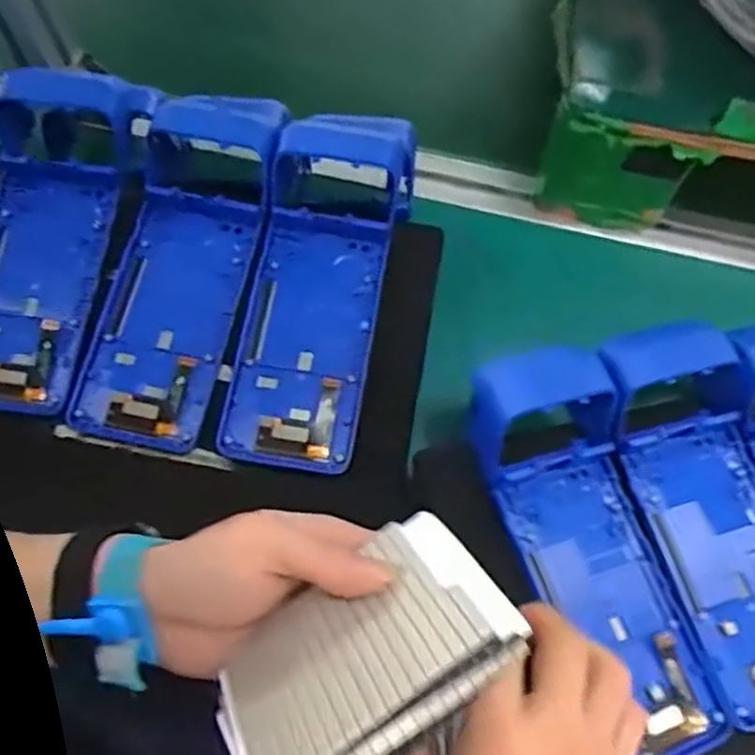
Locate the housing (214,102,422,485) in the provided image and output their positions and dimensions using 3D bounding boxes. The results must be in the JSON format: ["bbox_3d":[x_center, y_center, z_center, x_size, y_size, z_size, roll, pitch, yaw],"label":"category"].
[{"bbox_3d":[-0.037,-0.064,0.471,0.087,0.065,0.242,11,69,5],"label":"housing"}]

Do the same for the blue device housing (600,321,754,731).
[{"bbox_3d":[0.199,0.078,0.426,0.080,0.051,0.218,-14,69,-5],"label":"blue device housing"}]

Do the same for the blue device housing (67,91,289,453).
[{"bbox_3d":[-0.129,-0.080,0.471,0.093,0.050,0.243,10,69,5],"label":"blue device housing"}]

